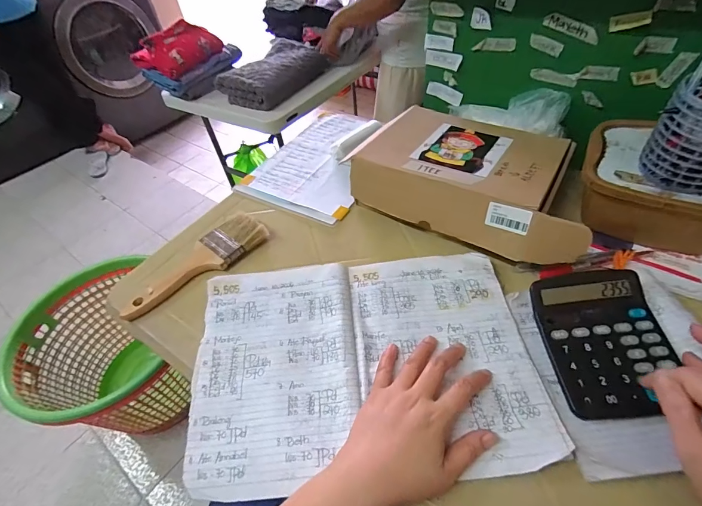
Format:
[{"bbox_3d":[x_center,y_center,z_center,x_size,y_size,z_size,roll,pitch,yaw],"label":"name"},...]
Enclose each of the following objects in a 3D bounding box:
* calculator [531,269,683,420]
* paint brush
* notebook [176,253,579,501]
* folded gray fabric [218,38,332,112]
[{"bbox_3d":[0.266,0.087,0.376,0.116,0.035,0.141,-5,49,2],"label":"calculator"},{"bbox_3d":[-0.221,0.016,0.522,0.070,0.024,0.214,31,60,29],"label":"paint brush"},{"bbox_3d":[0.005,0.115,0.406,0.363,0.019,0.240,-7,54,2],"label":"notebook"},{"bbox_3d":[-0.257,-0.603,1.220,0.228,0.089,0.318,24,56,24],"label":"folded gray fabric"}]

